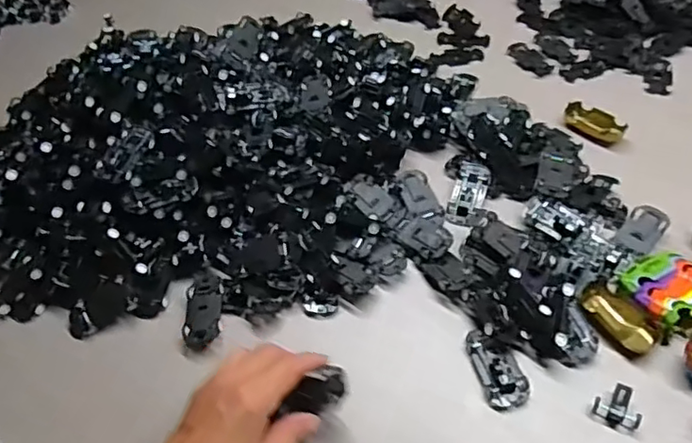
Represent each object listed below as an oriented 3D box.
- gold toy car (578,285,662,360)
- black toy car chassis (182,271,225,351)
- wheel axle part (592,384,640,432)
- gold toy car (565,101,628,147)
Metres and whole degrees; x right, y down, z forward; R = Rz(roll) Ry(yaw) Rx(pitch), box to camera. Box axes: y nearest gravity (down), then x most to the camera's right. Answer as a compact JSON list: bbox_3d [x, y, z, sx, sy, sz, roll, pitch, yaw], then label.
[{"bbox_3d":[0.212,0.078,0.464,0.036,0.014,0.063,-32,53,-22],"label":"gold toy car"},{"bbox_3d":[-0.120,0.073,0.510,0.033,0.018,0.072,-5,47,1],"label":"black toy car chassis"},{"bbox_3d":[0.193,0.130,0.421,0.030,0.015,0.027,16,51,19],"label":"wheel axle part"},{"bbox_3d":[0.260,-0.104,0.621,0.034,0.014,0.062,-34,53,-23],"label":"gold toy car"}]

